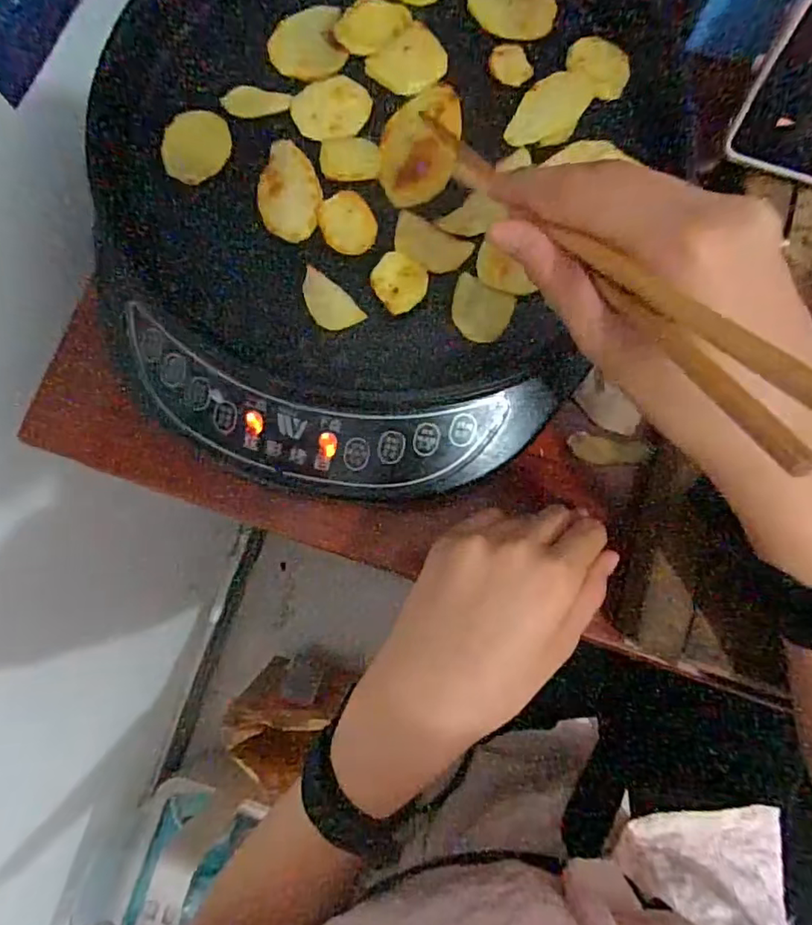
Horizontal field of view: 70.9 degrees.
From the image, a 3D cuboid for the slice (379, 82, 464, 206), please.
[{"bbox_3d":[0.008,-0.181,0.324,0.041,0.006,0.077,10,81,2],"label":"slice"}]

